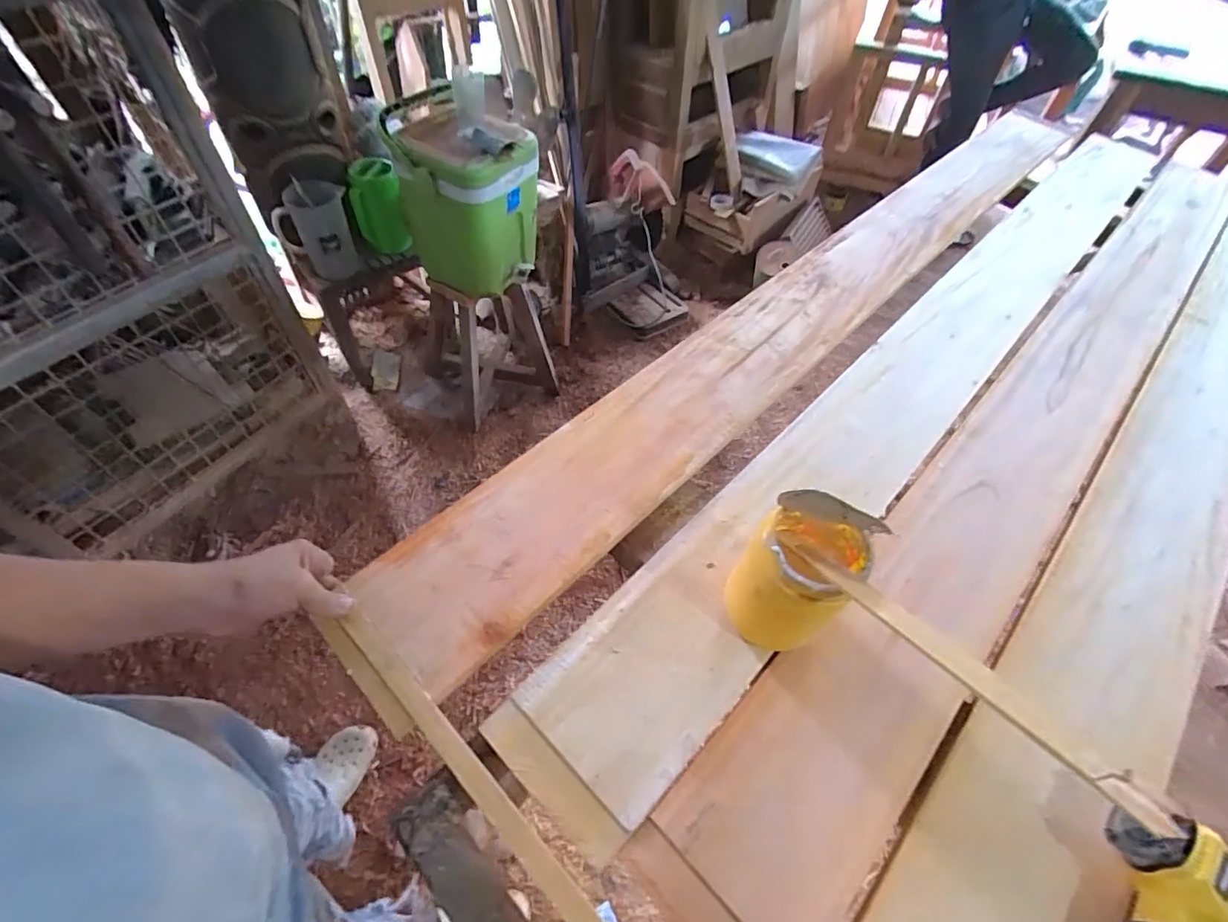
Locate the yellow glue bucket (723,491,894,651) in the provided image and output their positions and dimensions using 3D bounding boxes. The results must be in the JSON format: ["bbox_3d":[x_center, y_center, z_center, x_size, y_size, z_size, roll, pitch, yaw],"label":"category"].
[{"bbox_3d":[0.170,0.094,0.479,0.098,0.204,0.091,2,55,-3],"label":"yellow glue bucket"}]

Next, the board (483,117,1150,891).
[{"bbox_3d":[0.490,-0.182,0.823,0.160,0.027,1.634,40,61,21],"label":"board"}]

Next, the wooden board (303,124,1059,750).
[{"bbox_3d":[0.338,-0.273,0.875,1.689,0.019,0.155,-38,66,-26],"label":"wooden board"}]

